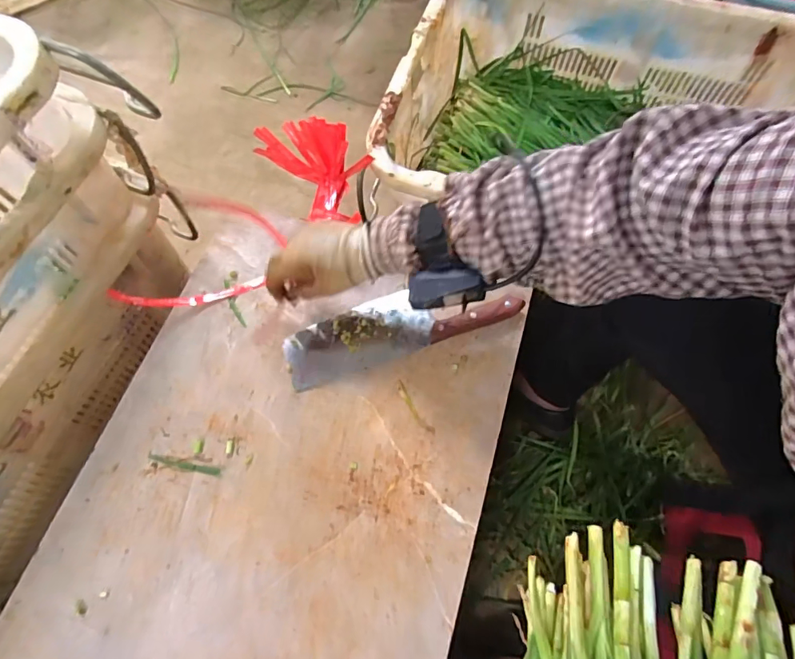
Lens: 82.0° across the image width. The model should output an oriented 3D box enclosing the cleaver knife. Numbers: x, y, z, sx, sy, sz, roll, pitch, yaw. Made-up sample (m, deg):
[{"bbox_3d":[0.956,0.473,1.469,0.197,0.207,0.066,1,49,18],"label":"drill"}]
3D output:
[{"bbox_3d":[0.003,-0.009,0.547,0.276,0.023,0.078,-18,68,-6],"label":"cleaver knife"}]

